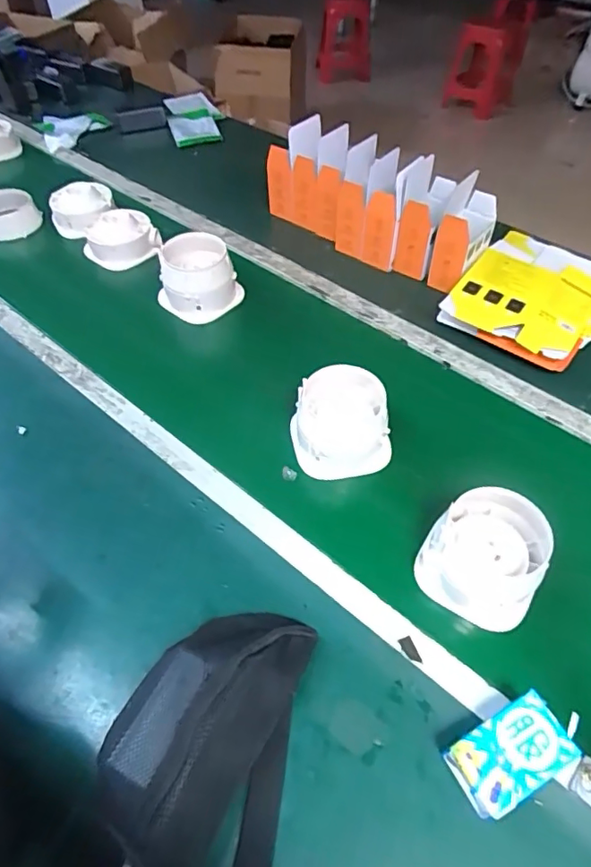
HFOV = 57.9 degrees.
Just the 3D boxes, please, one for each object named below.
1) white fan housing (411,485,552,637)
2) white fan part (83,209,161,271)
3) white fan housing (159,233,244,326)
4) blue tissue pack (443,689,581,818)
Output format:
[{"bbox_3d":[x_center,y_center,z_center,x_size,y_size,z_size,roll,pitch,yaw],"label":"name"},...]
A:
[{"bbox_3d":[0.225,0.143,0.637,0.129,0.090,0.130,26,55,20],"label":"white fan housing"},{"bbox_3d":[-0.344,-0.381,1.056,0.143,0.077,0.107,-14,52,-12],"label":"white fan part"},{"bbox_3d":[-0.180,-0.291,0.971,0.142,0.090,0.148,-11,51,-9],"label":"white fan housing"},{"bbox_3d":[0.214,0.310,0.522,0.122,0.045,0.075,-22,54,-17],"label":"blue tissue pack"}]

